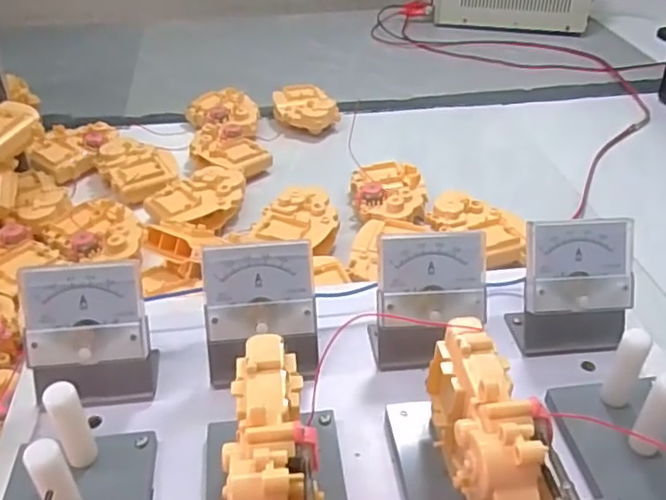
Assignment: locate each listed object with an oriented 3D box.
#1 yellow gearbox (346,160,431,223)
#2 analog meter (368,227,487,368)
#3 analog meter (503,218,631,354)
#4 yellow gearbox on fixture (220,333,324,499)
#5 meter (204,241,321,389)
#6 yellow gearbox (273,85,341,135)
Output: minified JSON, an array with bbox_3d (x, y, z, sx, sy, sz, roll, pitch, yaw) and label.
[{"bbox_3d":[0.055,-0.052,0.629,0.071,0.037,0.094,-6,38,-8],"label":"yellow gearbox"},{"bbox_3d":[0.058,0.031,0.377,0.065,0.074,0.042,0,38,0],"label":"analog meter"},{"bbox_3d":[0.150,0.023,0.386,0.065,0.072,0.042,-2,38,-2],"label":"analog meter"},{"bbox_3d":[-0.026,0.078,0.265,0.036,0.036,0.097,-5,38,-6],"label":"yellow gearbox on fixture"},{"bbox_3d":[-0.041,0.040,0.365,0.064,0.076,0.042,-6,38,-7],"label":"meter"},{"bbox_3d":[-0.034,-0.176,0.786,0.076,0.033,0.077,-6,38,-7],"label":"yellow gearbox"}]

